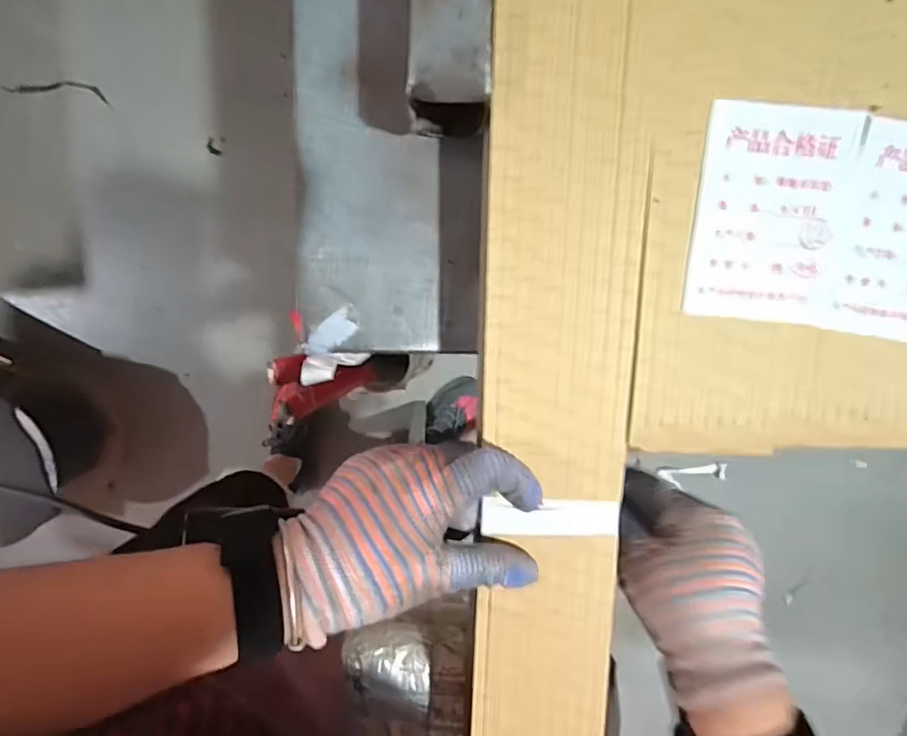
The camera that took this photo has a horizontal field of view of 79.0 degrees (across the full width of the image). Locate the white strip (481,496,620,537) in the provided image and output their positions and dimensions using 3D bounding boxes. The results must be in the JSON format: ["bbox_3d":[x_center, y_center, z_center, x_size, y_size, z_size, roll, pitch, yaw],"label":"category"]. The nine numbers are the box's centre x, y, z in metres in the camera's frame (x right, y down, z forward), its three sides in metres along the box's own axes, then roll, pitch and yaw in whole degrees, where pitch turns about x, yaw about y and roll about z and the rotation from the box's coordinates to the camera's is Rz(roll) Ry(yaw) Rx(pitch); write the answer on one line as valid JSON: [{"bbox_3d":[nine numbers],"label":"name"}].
[{"bbox_3d":[0.055,0.086,0.313,0.076,0.009,0.021,-1,99,1],"label":"white strip"}]

